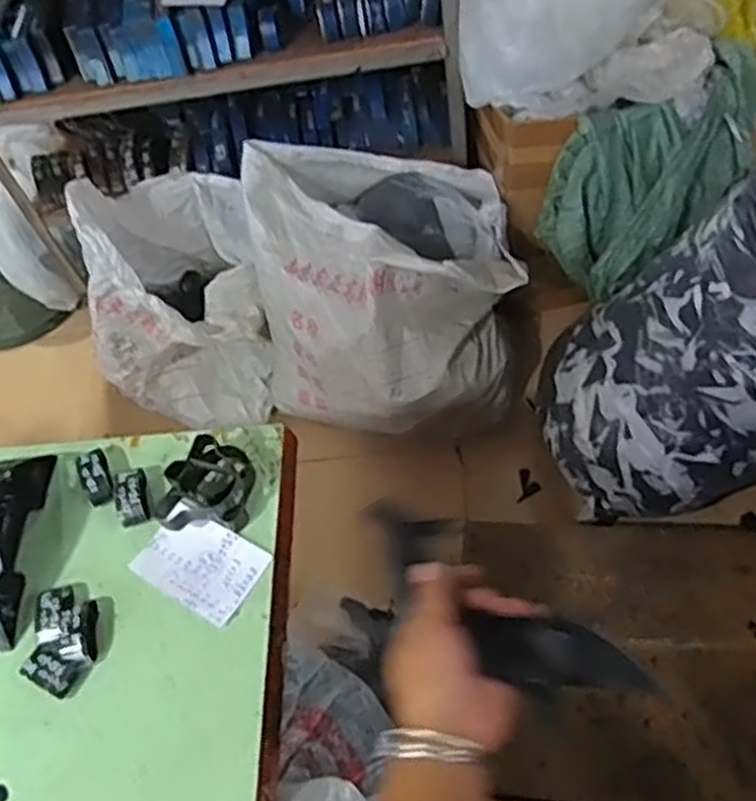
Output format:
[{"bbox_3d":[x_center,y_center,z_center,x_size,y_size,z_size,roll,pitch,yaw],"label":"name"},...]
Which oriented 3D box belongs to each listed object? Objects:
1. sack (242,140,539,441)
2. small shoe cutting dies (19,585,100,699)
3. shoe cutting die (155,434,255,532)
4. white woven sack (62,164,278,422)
[{"bbox_3d":[0.026,-0.247,1.722,0.619,0.436,0.531,0,60,3],"label":"sack"},{"bbox_3d":[-0.368,0.279,0.863,0.079,0.026,0.123,-3,60,1],"label":"small shoe cutting dies"},{"bbox_3d":[-0.218,0.106,0.935,0.108,0.044,0.121,1,60,3],"label":"shoe cutting die"},{"bbox_3d":[-0.475,-0.258,1.780,0.375,0.531,0.481,-8,60,-2],"label":"white woven sack"}]

